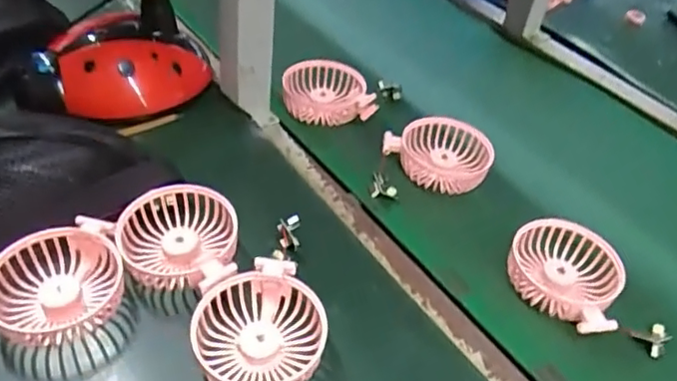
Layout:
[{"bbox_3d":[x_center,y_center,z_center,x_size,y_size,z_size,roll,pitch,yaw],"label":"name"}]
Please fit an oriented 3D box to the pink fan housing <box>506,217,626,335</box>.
[{"bbox_3d":[0.192,0.067,0.489,0.084,0.028,0.097,-27,52,-31],"label":"pink fan housing"}]

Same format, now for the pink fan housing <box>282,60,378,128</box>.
[{"bbox_3d":[-0.013,-0.107,0.643,0.094,0.029,0.083,-3,44,-10],"label":"pink fan housing"}]

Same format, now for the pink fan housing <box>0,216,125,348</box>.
[{"bbox_3d":[-0.197,0.068,0.428,0.080,0.039,0.099,34,49,26],"label":"pink fan housing"}]

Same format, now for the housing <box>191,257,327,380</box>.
[{"bbox_3d":[-0.054,0.100,0.411,0.084,0.040,0.082,-24,51,-29],"label":"housing"}]

